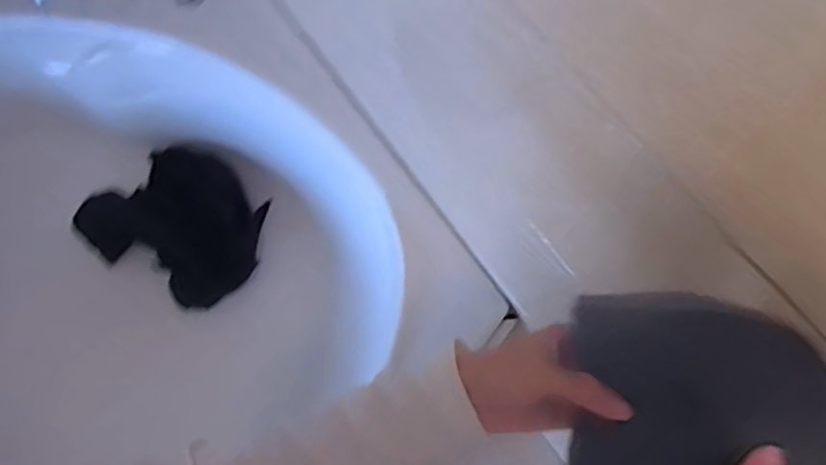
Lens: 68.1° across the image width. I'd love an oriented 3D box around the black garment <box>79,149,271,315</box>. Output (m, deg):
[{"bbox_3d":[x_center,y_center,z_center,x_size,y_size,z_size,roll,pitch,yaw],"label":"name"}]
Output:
[{"bbox_3d":[-0.549,-0.023,1.467,0.393,0.106,0.319,27,72,10],"label":"black garment"}]

